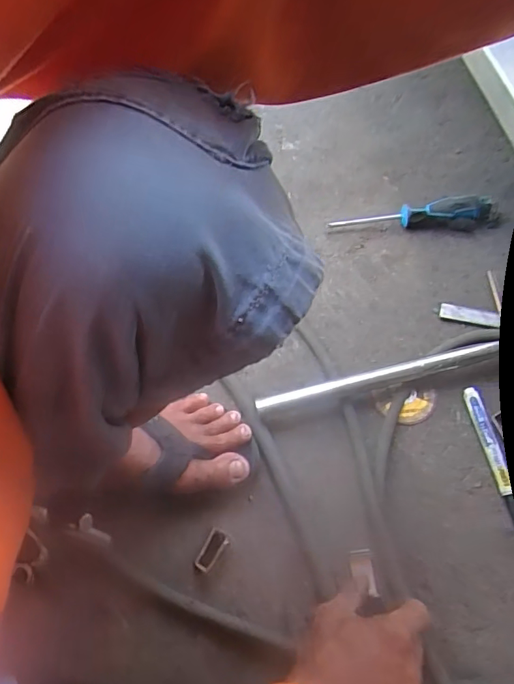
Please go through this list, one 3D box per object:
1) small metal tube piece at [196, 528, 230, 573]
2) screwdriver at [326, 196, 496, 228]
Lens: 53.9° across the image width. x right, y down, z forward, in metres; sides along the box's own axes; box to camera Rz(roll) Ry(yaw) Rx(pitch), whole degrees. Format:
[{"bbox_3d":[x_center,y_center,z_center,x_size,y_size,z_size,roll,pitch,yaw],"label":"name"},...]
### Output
[{"bbox_3d":[-0.043,0.199,0.481,0.018,0.013,0.039,29,68,18],"label":"small metal tube piece"},{"bbox_3d":[0.197,-0.160,0.644,0.200,0.034,0.030,-3,62,3],"label":"screwdriver"}]

